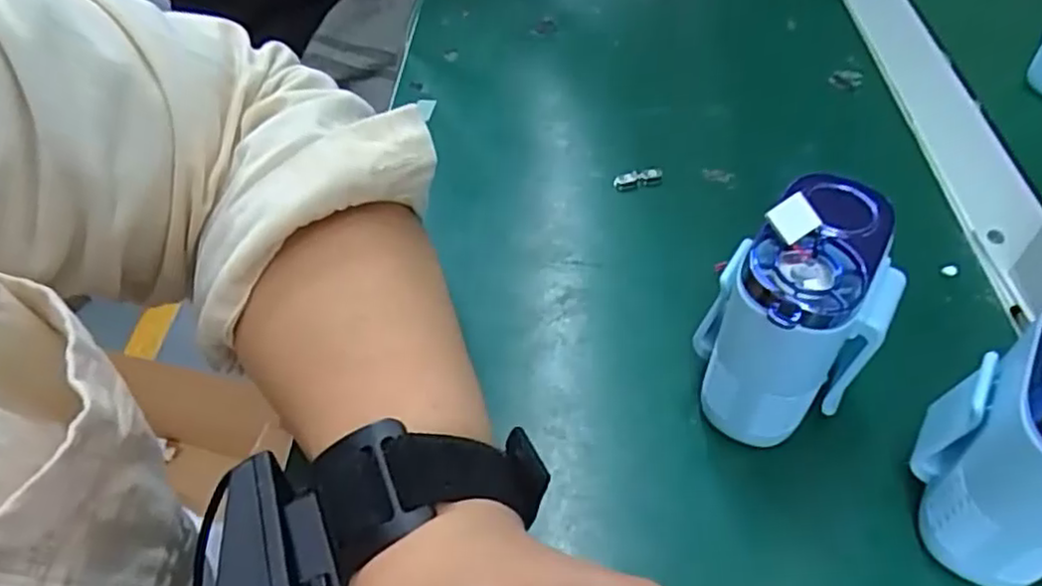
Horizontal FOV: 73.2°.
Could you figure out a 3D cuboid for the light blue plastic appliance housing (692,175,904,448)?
[{"bbox_3d":[0.095,0.010,0.246,0.068,0.088,0.054,-37,56,-25],"label":"light blue plastic appliance housing"}]

